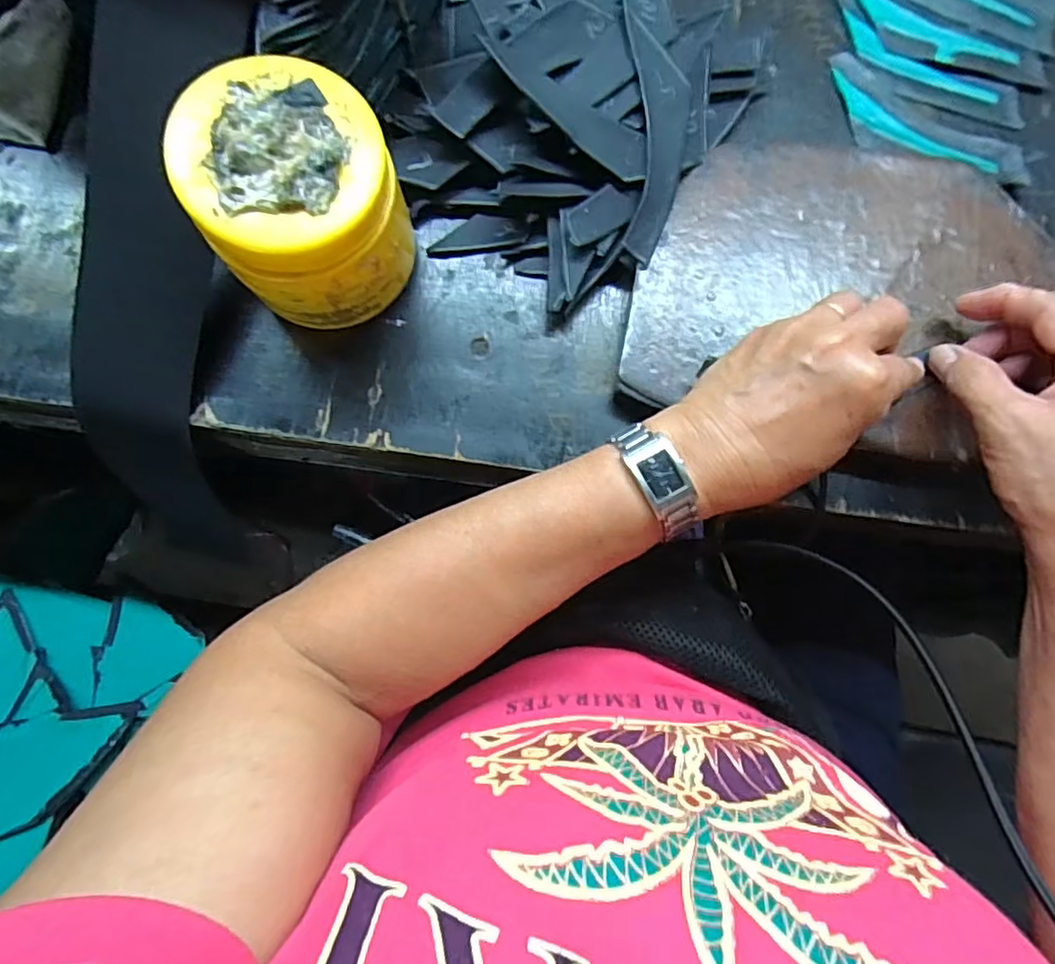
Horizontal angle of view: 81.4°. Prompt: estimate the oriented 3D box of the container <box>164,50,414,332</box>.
[{"bbox_3d":[-0.106,-0.135,0.308,0.085,0.105,0.088,0,81,0],"label":"container"}]

